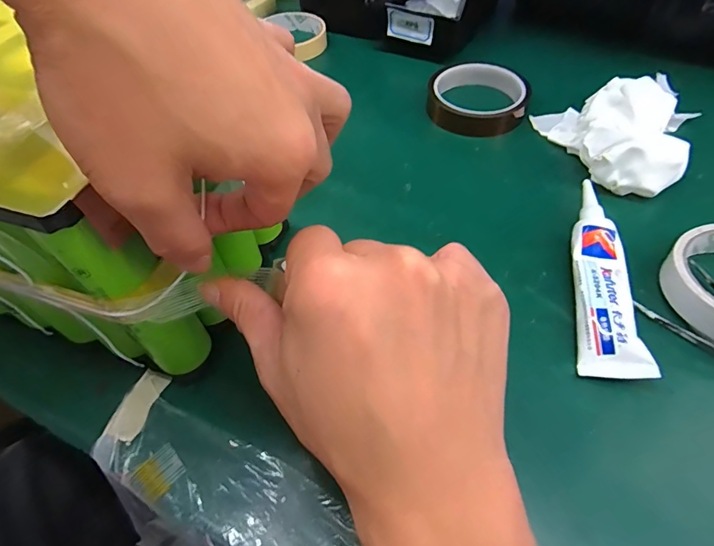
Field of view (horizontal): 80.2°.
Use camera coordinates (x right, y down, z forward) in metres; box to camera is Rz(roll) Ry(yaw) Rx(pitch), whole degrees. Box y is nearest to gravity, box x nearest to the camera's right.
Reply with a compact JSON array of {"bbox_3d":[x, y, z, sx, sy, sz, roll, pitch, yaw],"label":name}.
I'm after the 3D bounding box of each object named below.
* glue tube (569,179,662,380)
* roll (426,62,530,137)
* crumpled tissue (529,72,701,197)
[{"bbox_3d":[0.153,0.002,0.271,0.034,0.020,0.136,5,55,7],"label":"glue tube"},{"bbox_3d":[0.109,-0.158,0.393,0.088,0.029,0.086,-2,55,2],"label":"roll"},{"bbox_3d":[0.208,-0.114,0.339,0.083,0.046,0.124,-10,55,-3],"label":"crumpled tissue"}]

